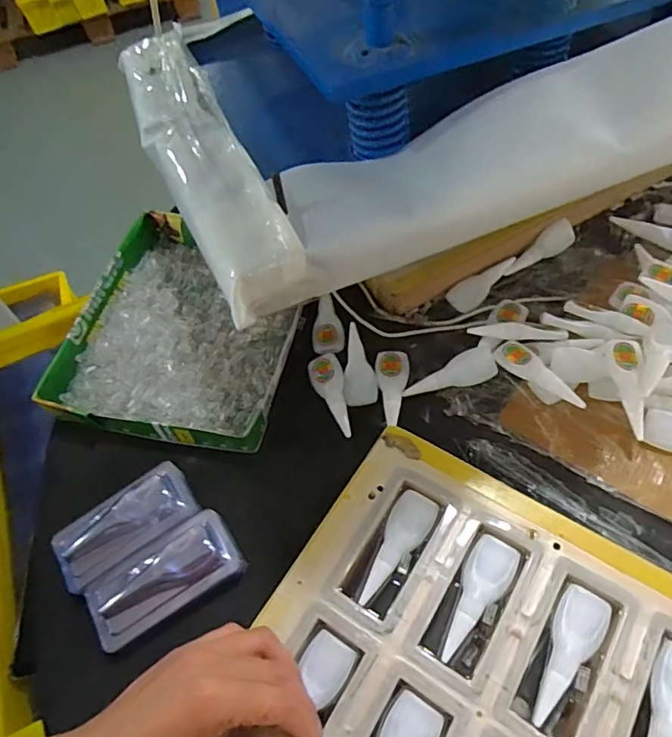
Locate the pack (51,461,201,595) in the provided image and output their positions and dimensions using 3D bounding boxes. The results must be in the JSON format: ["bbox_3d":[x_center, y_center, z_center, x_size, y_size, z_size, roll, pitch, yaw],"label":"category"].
[{"bbox_3d":[-0.166,0.123,0.424,0.108,0.019,0.055,-33,59,-18],"label":"pack"}]

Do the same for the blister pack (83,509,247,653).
[{"bbox_3d":[-0.127,0.156,0.399,0.111,0.019,0.054,-31,58,-17],"label":"blister pack"}]

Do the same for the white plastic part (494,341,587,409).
[{"bbox_3d":[0.176,0.008,0.468,0.024,0.020,0.084,-37,60,-20],"label":"white plastic part"}]

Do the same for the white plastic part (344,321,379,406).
[{"bbox_3d":[0.019,-0.005,0.500,0.030,0.004,0.085,-8,55,-1],"label":"white plastic part"}]

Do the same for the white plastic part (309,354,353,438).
[{"bbox_3d":[-0.004,0.022,0.483,0.030,0.005,0.089,-13,55,-4],"label":"white plastic part"}]

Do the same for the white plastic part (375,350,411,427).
[{"bbox_3d":[0.051,0.016,0.485,0.030,0.005,0.079,1,55,6],"label":"white plastic part"}]

